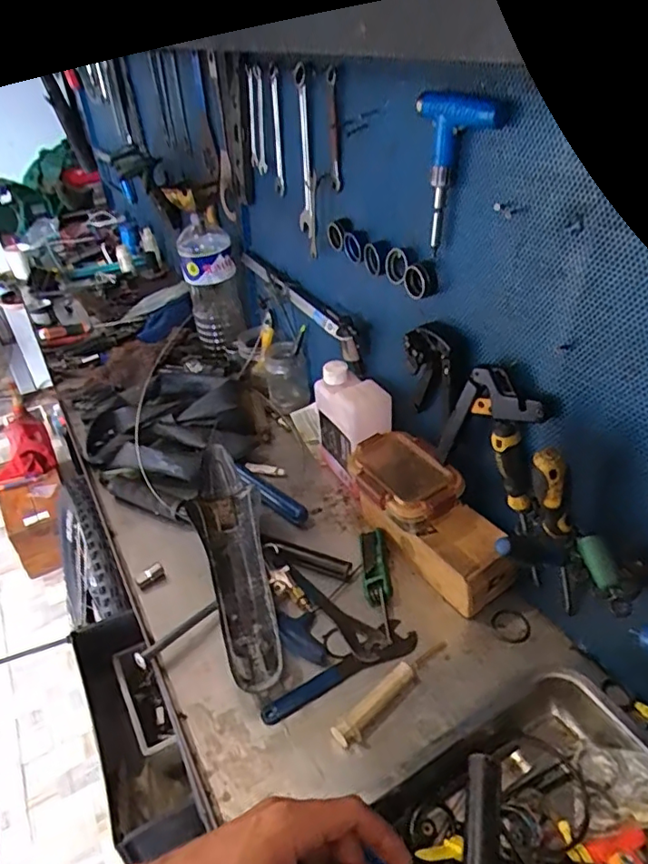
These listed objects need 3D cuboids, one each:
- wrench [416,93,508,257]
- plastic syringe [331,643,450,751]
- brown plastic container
[{"bbox_3d":[0.130,-0.247,0.544,0.037,0.136,0.099,-17,39,-19],"label":"wrench"},{"bbox_3d":[0.073,0.272,0.601,0.032,0.021,0.159,27,46,34],"label":"plastic syringe"},{"bbox_3d":[0.099,0.062,0.713,0.102,0.056,0.150,-24,41,-27],"label":"brown plastic container"}]

